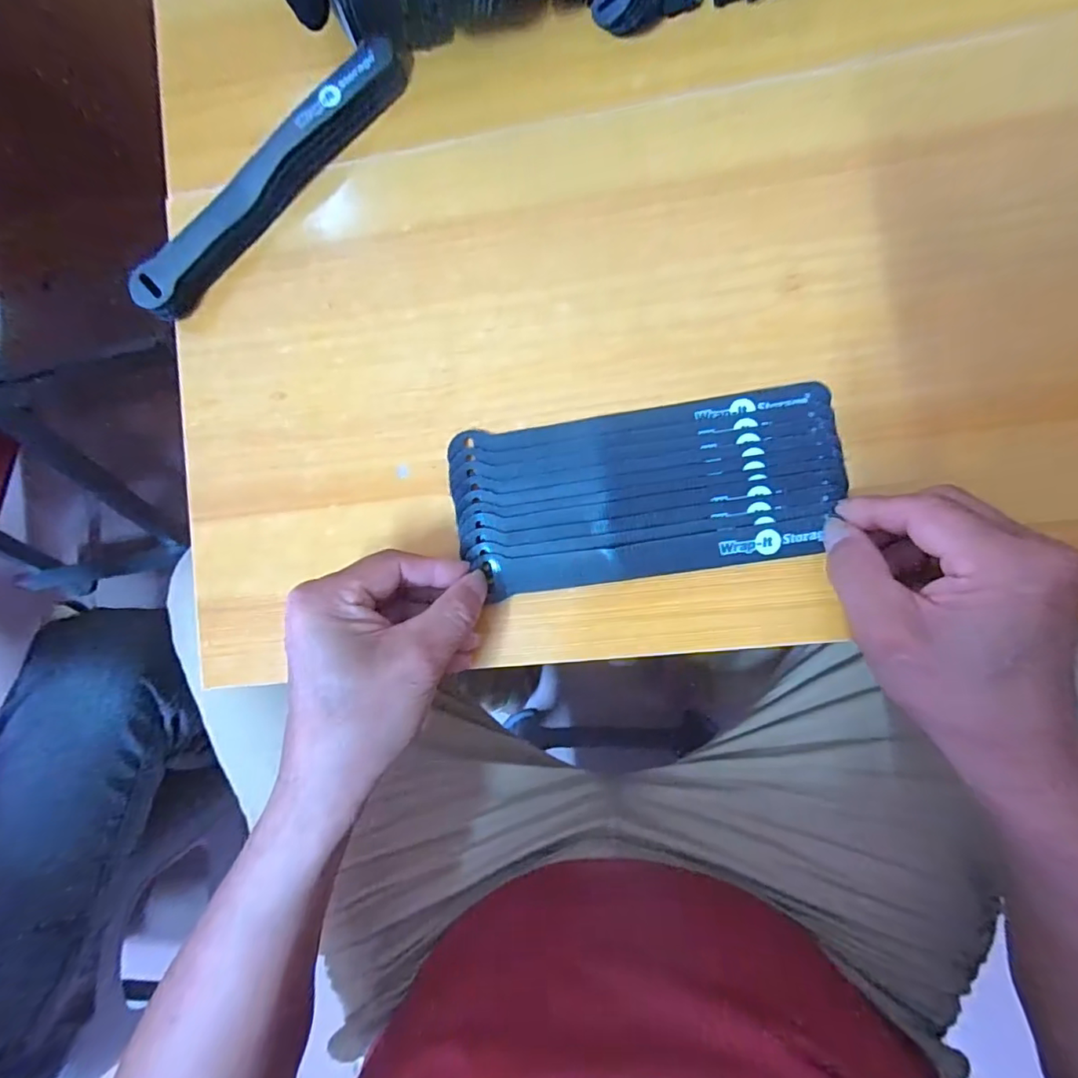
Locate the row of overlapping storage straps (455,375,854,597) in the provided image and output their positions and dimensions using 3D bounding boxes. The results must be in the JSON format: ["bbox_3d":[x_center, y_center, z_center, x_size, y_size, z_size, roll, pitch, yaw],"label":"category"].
[{"bbox_3d":[0.056,-0.025,0.294,0.199,0.012,0.089,-8,87,6],"label":"row of overlapping storage straps"}]

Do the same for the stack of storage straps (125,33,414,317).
[{"bbox_3d":[-0.154,-0.206,0.315,0.200,0.021,0.026,-43,83,4],"label":"stack of storage straps"}]

